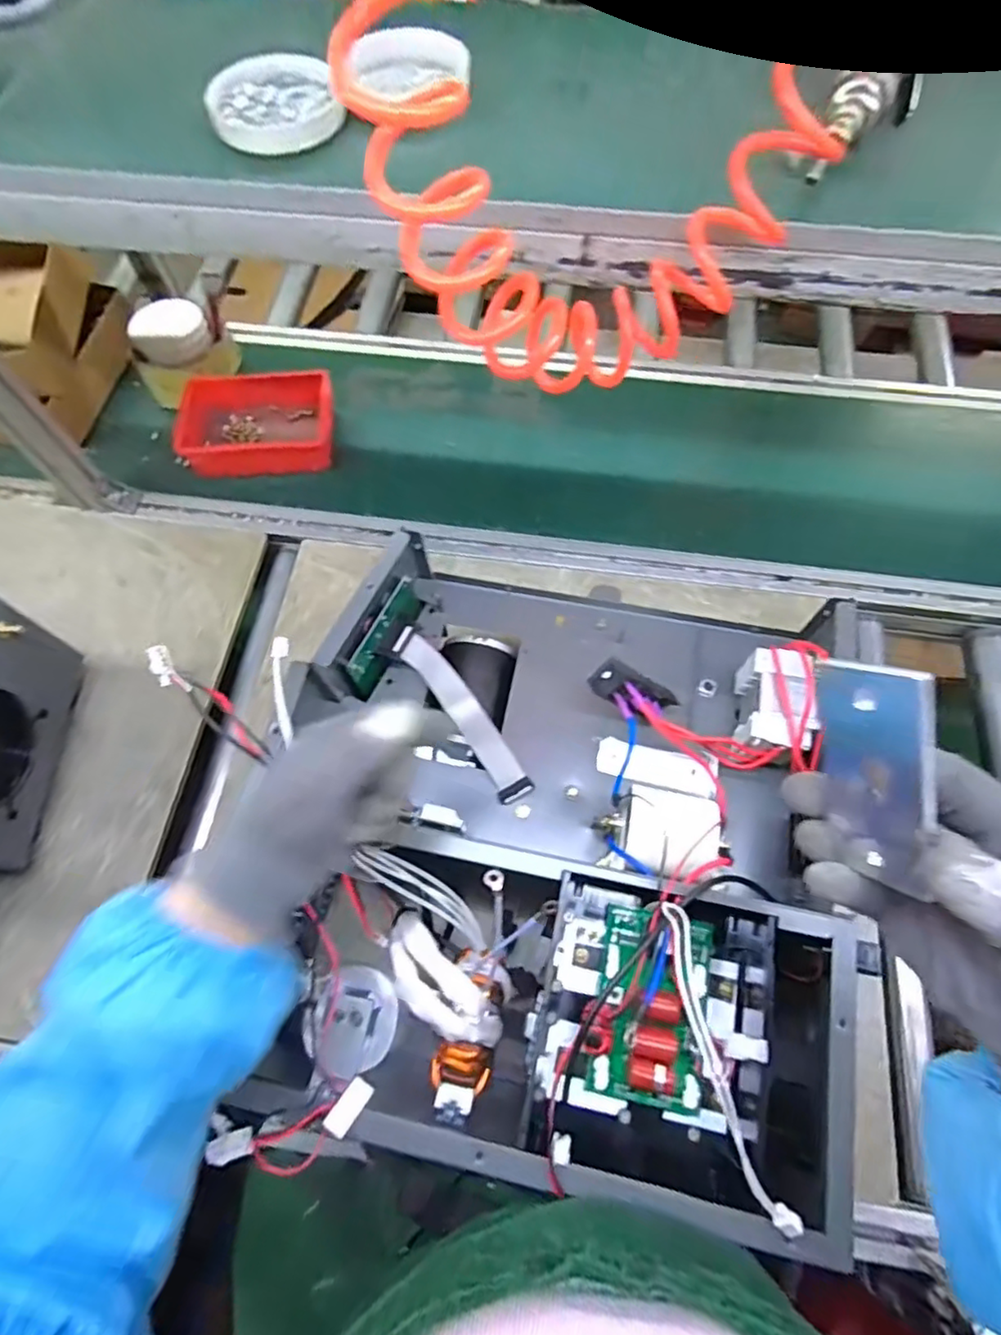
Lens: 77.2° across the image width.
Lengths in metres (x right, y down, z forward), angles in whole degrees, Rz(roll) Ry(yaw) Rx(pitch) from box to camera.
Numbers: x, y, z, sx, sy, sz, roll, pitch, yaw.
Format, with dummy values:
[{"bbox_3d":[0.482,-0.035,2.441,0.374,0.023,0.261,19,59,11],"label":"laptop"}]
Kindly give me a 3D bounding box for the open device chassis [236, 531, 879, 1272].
[{"bbox_3d":[0.044,0.118,0.484,0.381,0.100,0.426,8,67,5],"label":"open device chassis"}]

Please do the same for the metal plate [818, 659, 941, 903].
[{"bbox_3d":[0.144,0.040,0.241,0.005,0.041,0.086,-17,107,-25],"label":"metal plate"}]

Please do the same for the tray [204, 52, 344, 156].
[{"bbox_3d":[-0.183,-0.465,0.514,0.099,0.026,0.099,-10,67,-3],"label":"tray"}]

